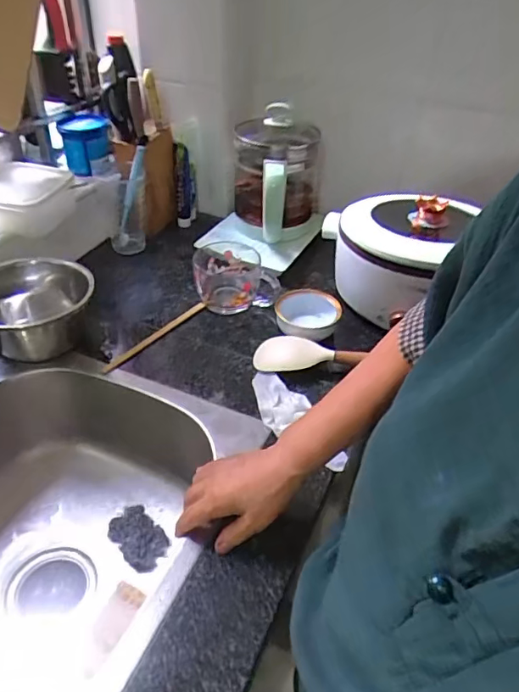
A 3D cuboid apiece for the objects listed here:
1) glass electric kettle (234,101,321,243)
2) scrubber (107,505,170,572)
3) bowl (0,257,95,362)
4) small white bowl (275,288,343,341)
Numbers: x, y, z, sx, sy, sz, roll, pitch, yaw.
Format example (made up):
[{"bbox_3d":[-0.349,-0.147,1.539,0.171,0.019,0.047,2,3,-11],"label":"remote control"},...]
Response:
[{"bbox_3d":[0.032,-0.313,0.937,0.151,0.191,0.160,6,41,3],"label":"glass electric kettle"},{"bbox_3d":[-0.163,0.259,0.709,0.087,0.025,0.057,35,49,30],"label":"scrubber"},{"bbox_3d":[-0.325,-0.048,0.746,0.167,0.098,0.160,-23,47,-27],"label":"bowl"},{"bbox_3d":[0.078,-0.044,0.812,0.094,0.043,0.098,2,41,-2],"label":"small white bowl"}]

